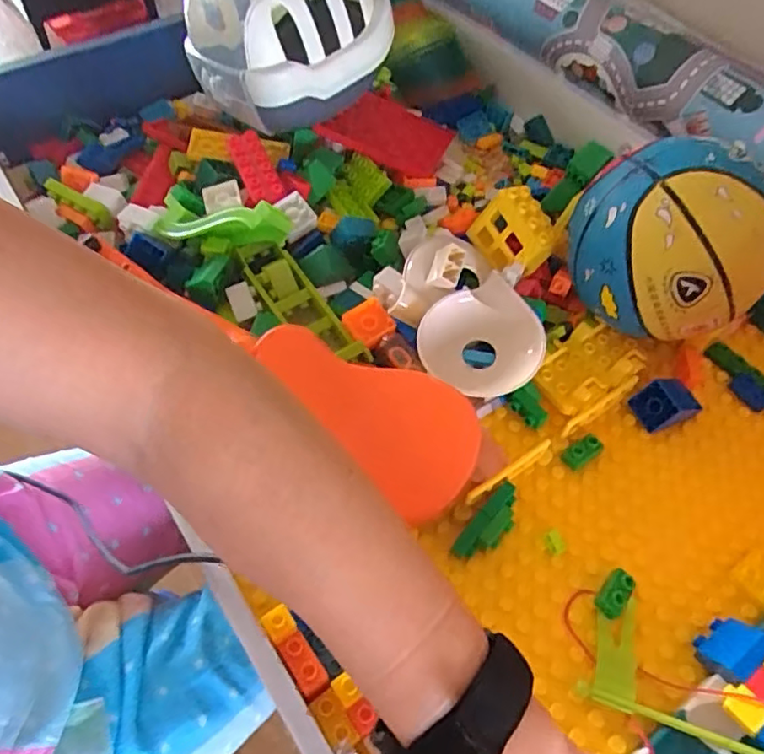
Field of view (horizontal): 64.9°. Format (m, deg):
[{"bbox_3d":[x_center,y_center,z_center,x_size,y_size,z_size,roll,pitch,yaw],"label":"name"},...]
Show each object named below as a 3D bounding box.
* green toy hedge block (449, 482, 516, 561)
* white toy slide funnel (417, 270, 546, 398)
[{"bbox_3d":[0.075,0.102,0.414,0.023,0.015,0.061,37,63,20],"label":"green toy hedge block"},{"bbox_3d":[0.080,-0.027,0.464,0.086,0.030,0.091,-28,62,-19],"label":"white toy slide funnel"}]

